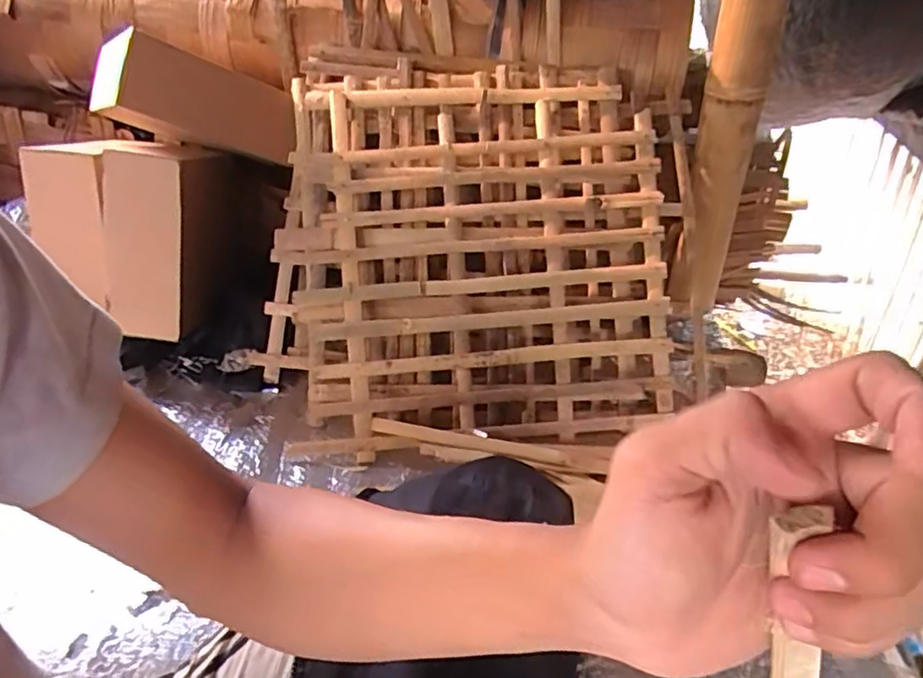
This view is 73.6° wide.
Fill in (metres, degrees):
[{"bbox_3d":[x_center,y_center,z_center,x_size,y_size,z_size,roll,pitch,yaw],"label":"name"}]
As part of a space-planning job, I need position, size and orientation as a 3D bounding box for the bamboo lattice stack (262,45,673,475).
[{"bbox_3d":[0.003,-0.139,0.897,0.576,0.581,0.108,1,-6,3],"label":"bamboo lattice stack"}]

